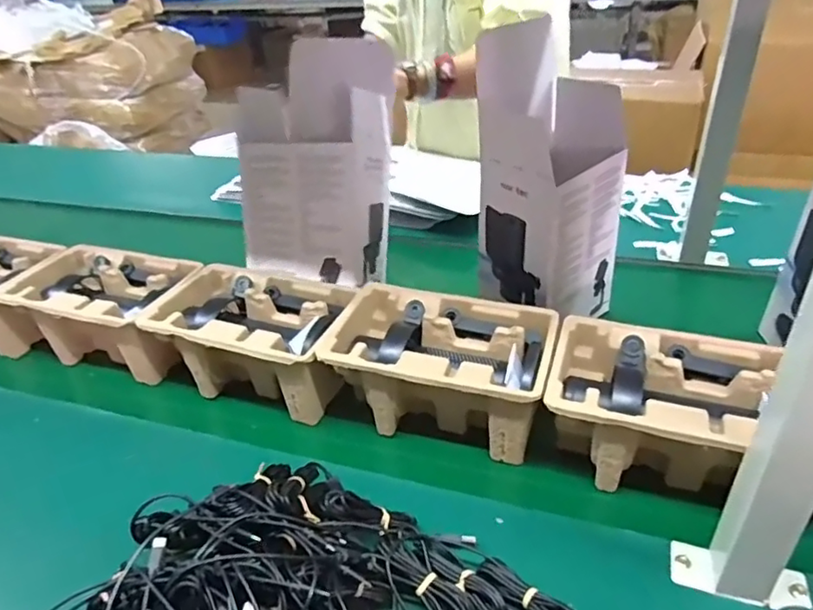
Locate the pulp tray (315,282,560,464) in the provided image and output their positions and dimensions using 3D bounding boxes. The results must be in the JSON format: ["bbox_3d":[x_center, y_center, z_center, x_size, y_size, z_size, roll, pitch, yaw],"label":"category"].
[{"bbox_3d":[0.038,0.074,0.636,0.233,0.113,0.145,6,33,17],"label":"pulp tray"}]

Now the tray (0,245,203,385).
[{"bbox_3d":[-0.384,0.013,0.770,0.238,0.111,0.148,7,34,19],"label":"tray"}]

